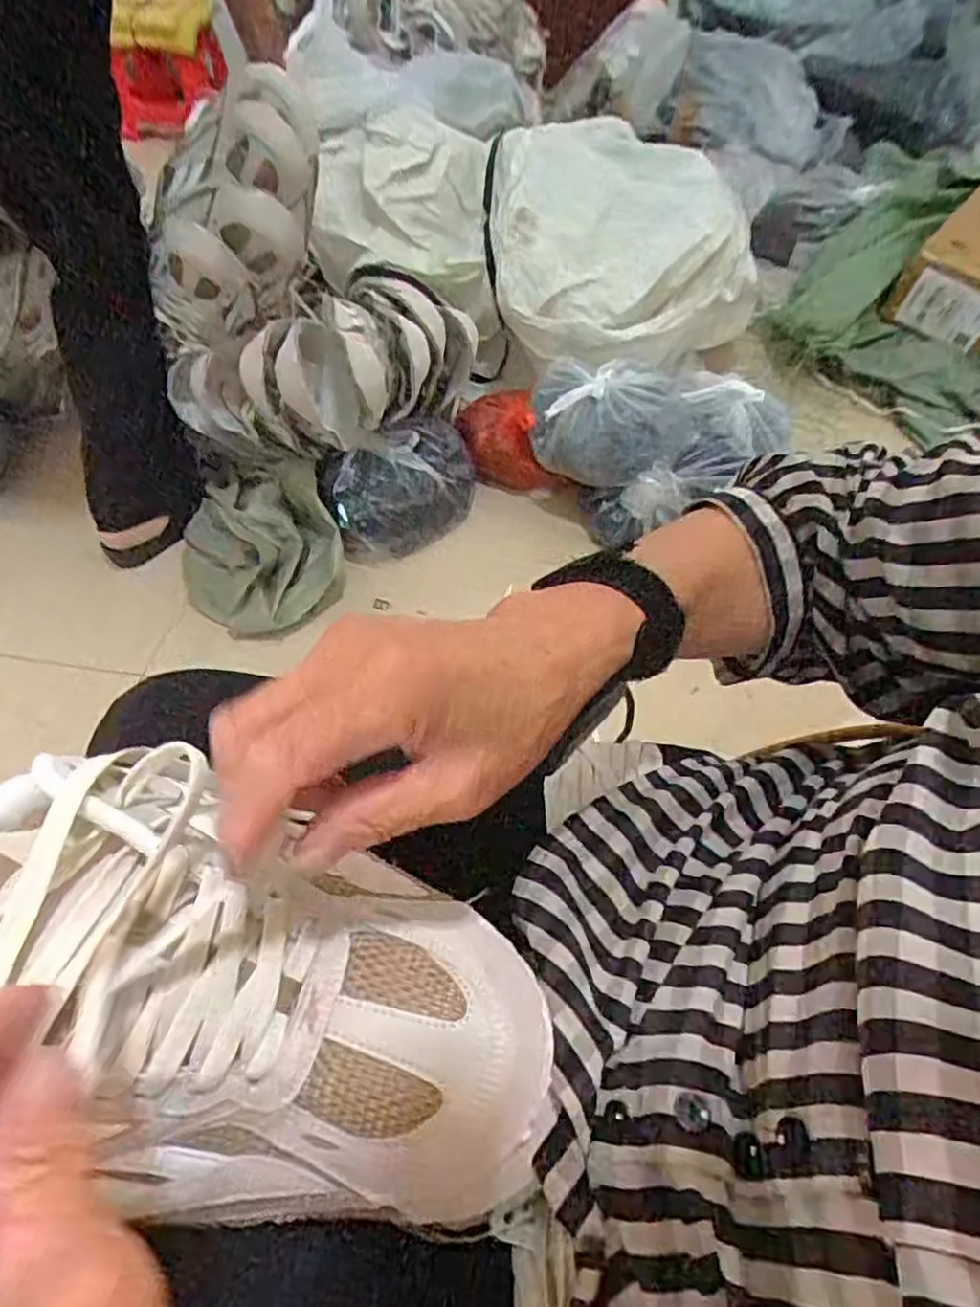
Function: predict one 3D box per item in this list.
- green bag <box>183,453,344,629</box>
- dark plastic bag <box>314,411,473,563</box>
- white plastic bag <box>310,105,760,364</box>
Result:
[{"bbox_3d":[-0.335,-0.151,1.005,0.220,0.131,0.256,-14,55,-13],"label":"green bag"},{"bbox_3d":[-0.131,-0.248,1.039,0.235,0.130,0.130,-23,57,-19],"label":"dark plastic bag"},{"bbox_3d":[0.074,-0.668,1.083,0.650,0.239,0.373,18,54,11],"label":"white plastic bag"}]

